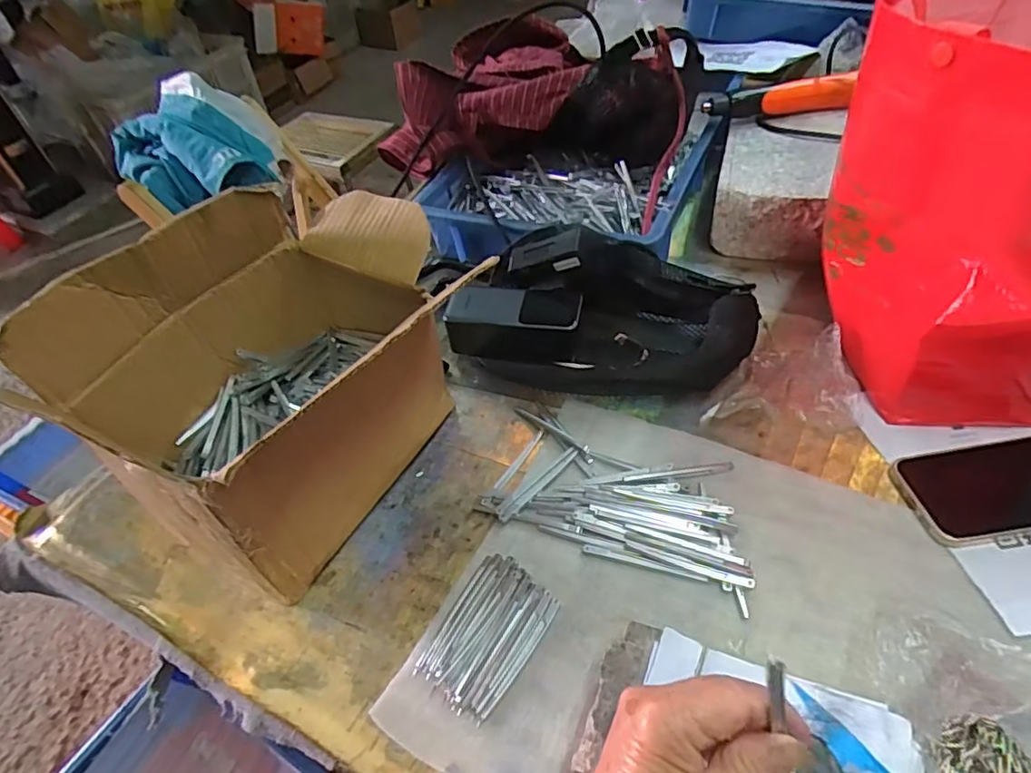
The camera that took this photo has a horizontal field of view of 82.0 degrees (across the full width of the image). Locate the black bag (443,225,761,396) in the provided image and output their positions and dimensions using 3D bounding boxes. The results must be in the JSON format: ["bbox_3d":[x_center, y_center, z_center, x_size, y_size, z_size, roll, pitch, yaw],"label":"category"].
[{"bbox_3d":[0.079,-0.068,0.567,0.283,0.104,0.128,9,50,18],"label":"black bag"}]

